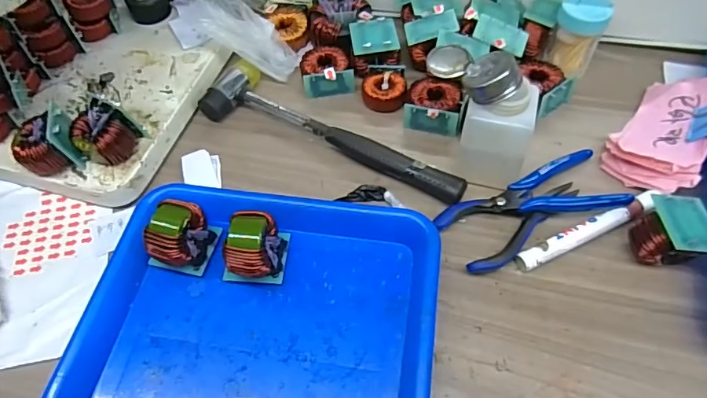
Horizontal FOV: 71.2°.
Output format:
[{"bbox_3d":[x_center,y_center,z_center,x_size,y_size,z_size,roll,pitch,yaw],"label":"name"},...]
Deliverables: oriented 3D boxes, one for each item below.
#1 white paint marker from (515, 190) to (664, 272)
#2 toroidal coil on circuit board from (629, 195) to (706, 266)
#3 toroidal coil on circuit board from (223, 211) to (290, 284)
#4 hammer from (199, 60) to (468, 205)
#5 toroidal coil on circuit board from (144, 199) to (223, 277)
[{"bbox_3d":[0.190,0.025,0.395,0.130,0.011,0.015,-23,58,-12],"label":"white paint marker"},{"bbox_3d":[0.239,0.022,0.373,0.052,0.043,0.055,-2,56,1],"label":"toroidal coil on circuit board"},{"bbox_3d":[-0.077,0.037,0.380,0.044,0.047,0.043,1,57,4],"label":"toroidal coil on circuit board"},{"bbox_3d":[-0.018,-0.067,0.461,0.263,0.027,0.066,21,60,16],"label":"hammer"},{"bbox_3d":[-0.136,0.029,0.383,0.046,0.050,0.046,11,58,17],"label":"toroidal coil on circuit board"}]

